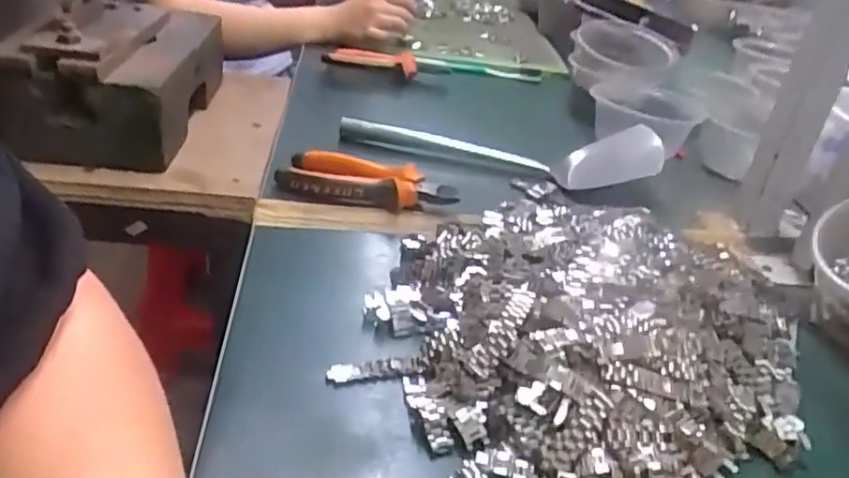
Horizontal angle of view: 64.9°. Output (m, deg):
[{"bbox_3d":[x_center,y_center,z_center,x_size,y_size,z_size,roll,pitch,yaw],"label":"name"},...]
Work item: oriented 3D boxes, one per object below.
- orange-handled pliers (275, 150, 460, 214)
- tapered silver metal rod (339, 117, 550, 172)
[{"bbox_3d":[-0.047,-0.046,0.552,0.143,0.029,0.052,14,32,12],"label":"orange-handled pliers"},{"bbox_3d":[0.016,-0.090,0.645,0.200,0.021,0.016,11,32,7],"label":"tapered silver metal rod"}]

